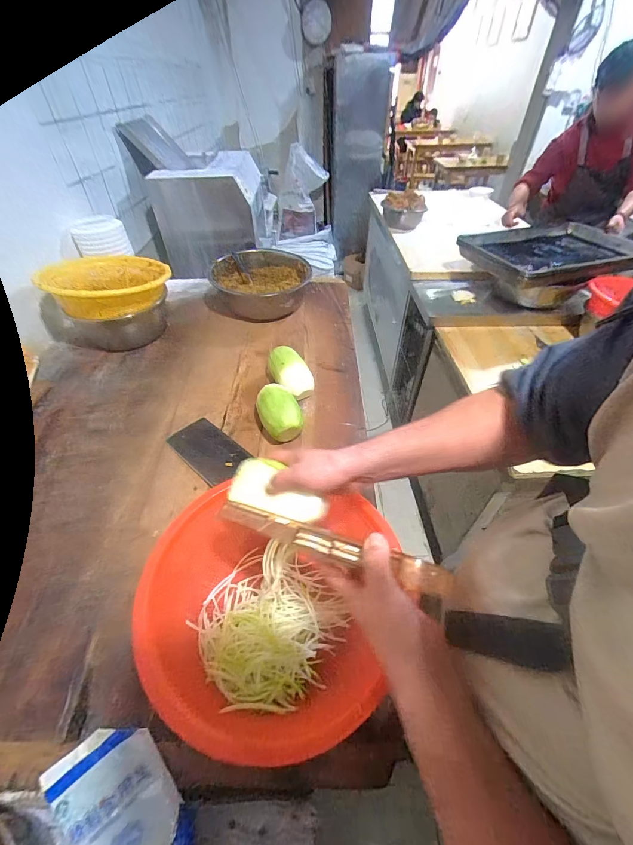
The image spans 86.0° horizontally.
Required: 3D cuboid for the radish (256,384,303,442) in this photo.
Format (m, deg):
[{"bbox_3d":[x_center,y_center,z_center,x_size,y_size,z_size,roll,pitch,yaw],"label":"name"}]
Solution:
[{"bbox_3d":[-0.081,-0.022,0.735,0.081,0.086,0.129,-16,48,-14],"label":"radish"}]

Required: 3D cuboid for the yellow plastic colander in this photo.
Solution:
[{"bbox_3d":[-0.573,-0.378,0.937,0.319,0.098,0.301,-18,48,-15],"label":"yellow plastic colander"}]

